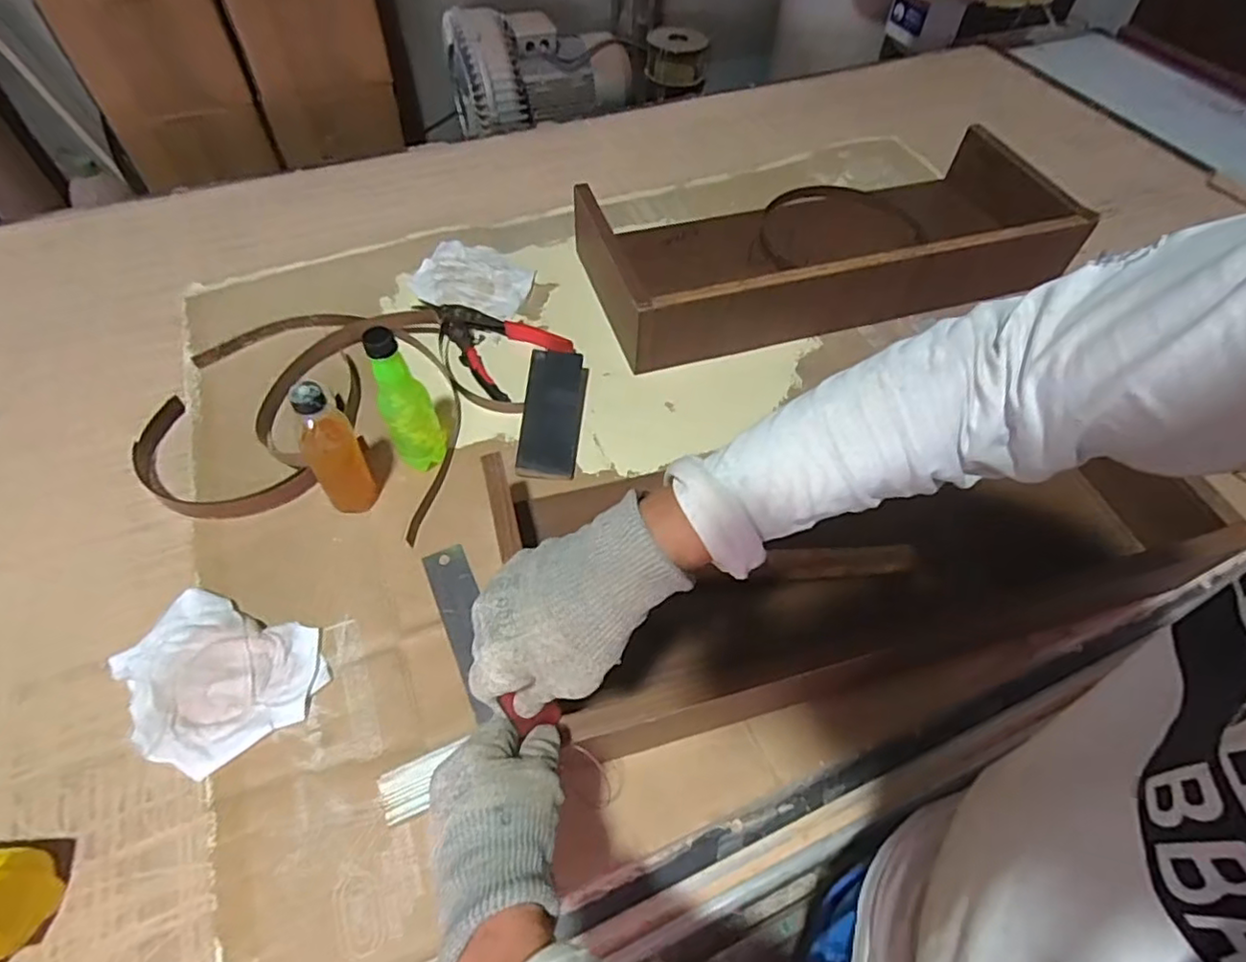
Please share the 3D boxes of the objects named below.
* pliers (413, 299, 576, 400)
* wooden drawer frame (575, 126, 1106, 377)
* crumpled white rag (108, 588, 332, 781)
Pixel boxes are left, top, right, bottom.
[{"bbox_3d":[-0.197,-0.206,0.889,0.233,0.023,0.139,37,62,20],"label":"pliers"},{"bbox_3d":[0.300,-0.381,0.987,0.698,0.123,0.313,-13,57,-11],"label":"wooden drawer frame"},{"bbox_3d":[-0.392,0.191,0.612,0.187,0.032,0.148,16,57,8],"label":"crumpled white rag"}]

